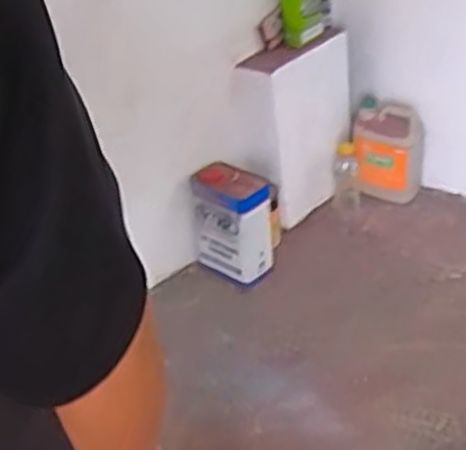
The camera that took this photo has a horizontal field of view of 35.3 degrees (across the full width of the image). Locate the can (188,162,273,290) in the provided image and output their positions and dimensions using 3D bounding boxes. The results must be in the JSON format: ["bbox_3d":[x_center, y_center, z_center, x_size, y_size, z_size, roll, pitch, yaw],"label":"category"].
[{"bbox_3d":[0.008,0.005,1.728,0.170,0.264,0.122,19,42,33],"label":"can"}]

